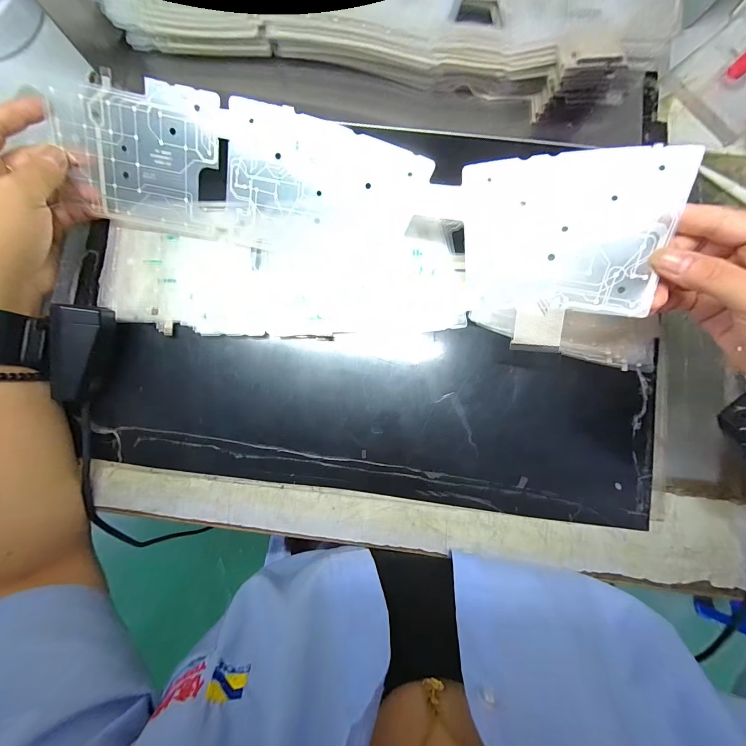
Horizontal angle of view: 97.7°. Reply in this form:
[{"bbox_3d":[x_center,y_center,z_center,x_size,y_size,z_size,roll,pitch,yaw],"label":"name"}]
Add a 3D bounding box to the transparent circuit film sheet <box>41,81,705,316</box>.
[{"bbox_3d":[-0.016,-0.126,0.244,0.414,0.046,0.111,14,111,8],"label":"transparent circuit film sheet"}]

